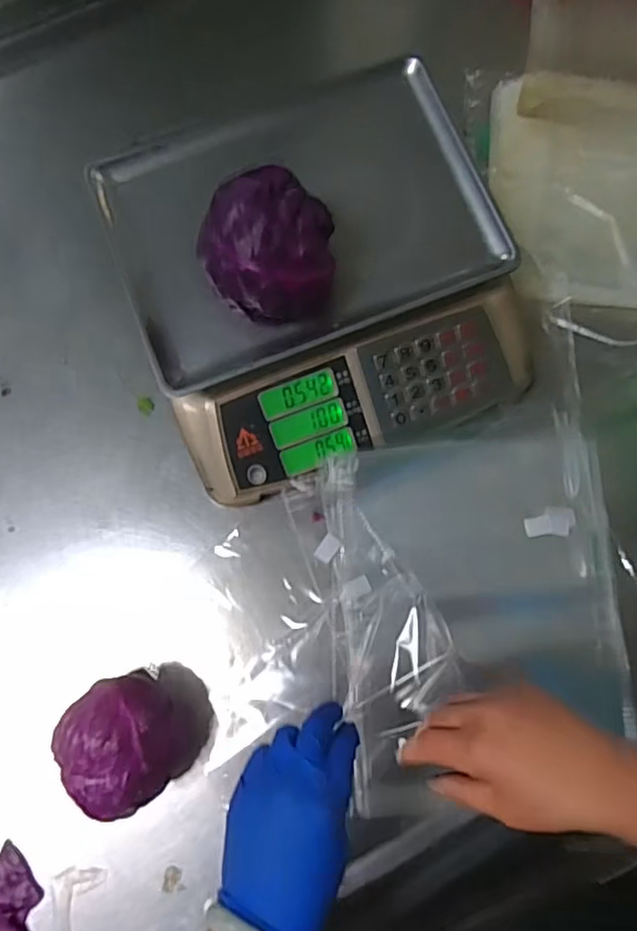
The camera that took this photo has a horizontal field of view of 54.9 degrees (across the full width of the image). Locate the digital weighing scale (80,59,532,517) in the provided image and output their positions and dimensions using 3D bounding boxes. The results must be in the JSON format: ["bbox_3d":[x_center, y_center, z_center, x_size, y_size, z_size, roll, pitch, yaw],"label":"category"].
[{"bbox_3d":[0.000,-0.175,0.594,0.341,0.128,0.330,-21,78,-3],"label":"digital weighing scale"}]

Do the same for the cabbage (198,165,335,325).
[{"bbox_3d":[-0.039,-0.171,0.499,0.097,0.092,0.098,0,78,2],"label":"cabbage"}]

